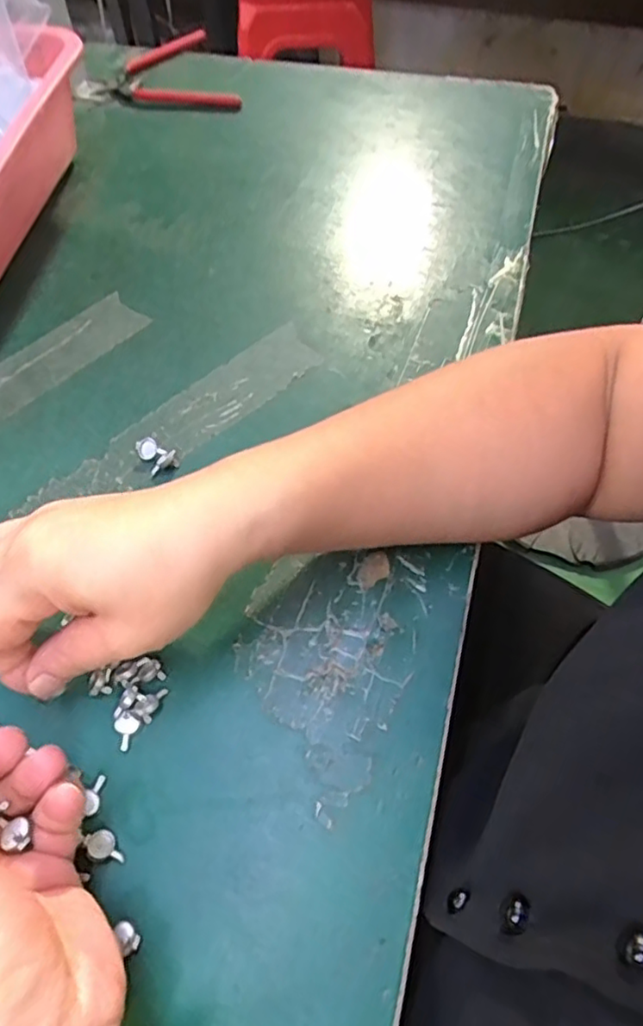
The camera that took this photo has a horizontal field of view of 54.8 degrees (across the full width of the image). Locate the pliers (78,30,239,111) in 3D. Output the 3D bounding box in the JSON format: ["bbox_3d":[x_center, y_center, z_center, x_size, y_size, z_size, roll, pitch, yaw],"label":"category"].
[{"bbox_3d":[-0.156,-0.396,0.569,0.132,0.013,0.138,-16,60,-9],"label":"pliers"}]

